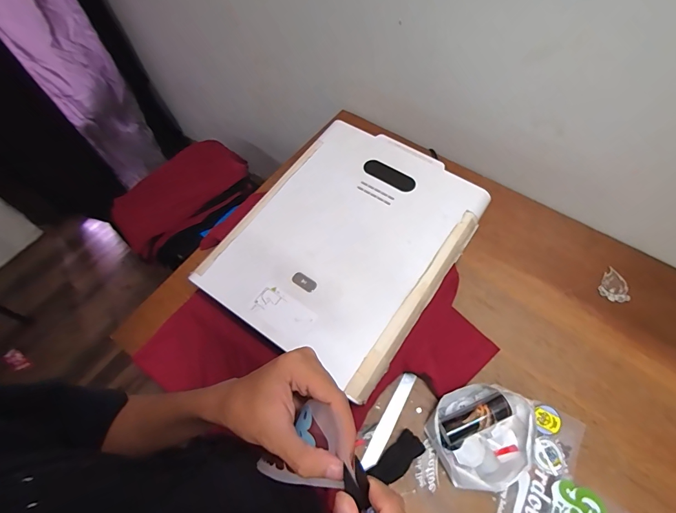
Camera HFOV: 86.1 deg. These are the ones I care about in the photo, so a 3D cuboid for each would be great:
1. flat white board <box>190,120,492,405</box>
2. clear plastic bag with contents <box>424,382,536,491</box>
[{"bbox_3d":[0.022,-0.046,0.734,0.408,0.047,0.516,32,69,17],"label":"flat white board"},{"bbox_3d":[0.276,0.332,0.685,0.190,0.059,0.164,-26,62,-11],"label":"clear plastic bag with contents"}]

